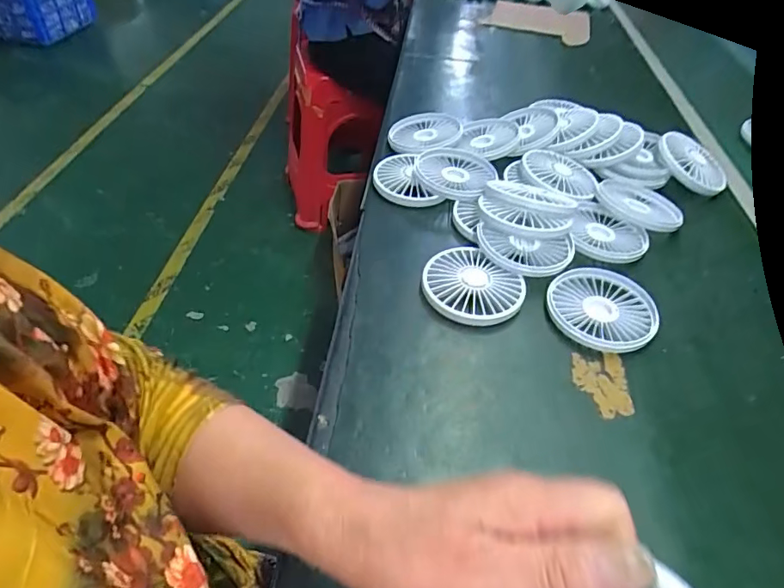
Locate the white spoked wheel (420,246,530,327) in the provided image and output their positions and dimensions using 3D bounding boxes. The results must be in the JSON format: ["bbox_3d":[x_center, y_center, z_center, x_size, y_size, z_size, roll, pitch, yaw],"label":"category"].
[{"bbox_3d":[0.068,-0.006,0.439,0.081,0.014,0.085,2,45,-2],"label":"white spoked wheel"}]

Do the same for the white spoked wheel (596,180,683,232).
[{"bbox_3d":[0.264,-0.097,0.543,0.083,0.015,0.082,14,46,10],"label":"white spoked wheel"}]

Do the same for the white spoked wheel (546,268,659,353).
[{"bbox_3d":[0.183,0.012,0.433,0.092,0.013,0.088,2,45,-2],"label":"white spoked wheel"}]

